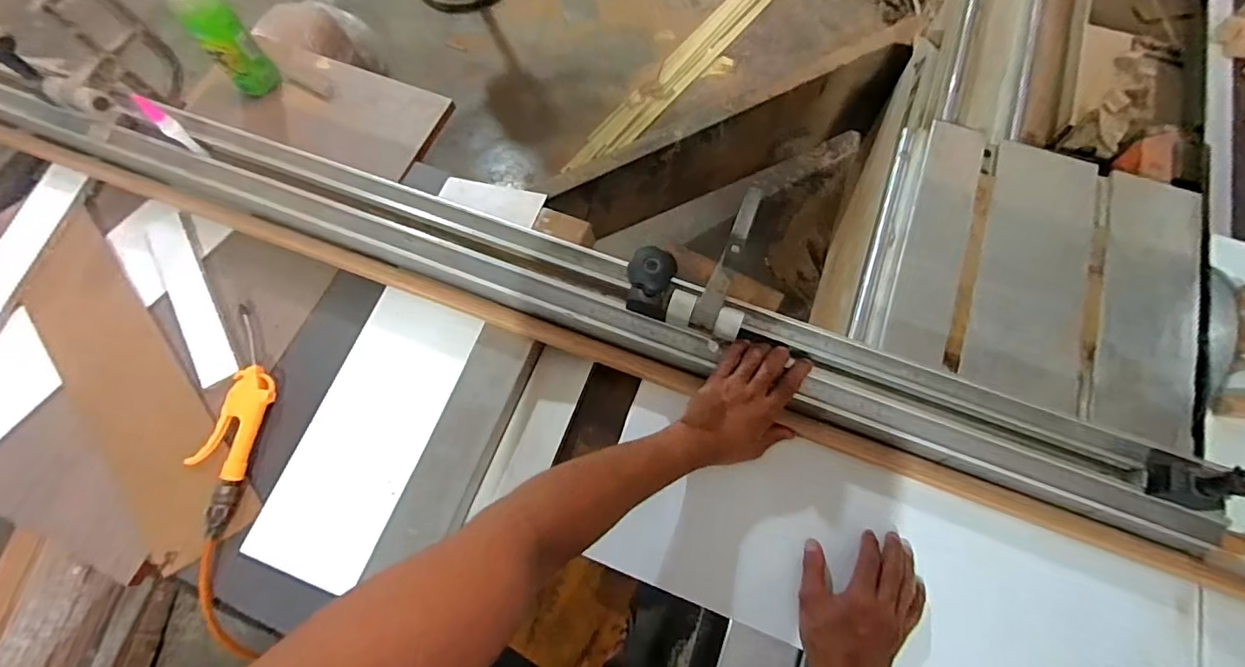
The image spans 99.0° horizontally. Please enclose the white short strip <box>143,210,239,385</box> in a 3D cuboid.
[{"bbox_3d":[-0.581,-0.049,0.717,0.049,0.010,0.272,-29,73,-13],"label":"white short strip"}]

